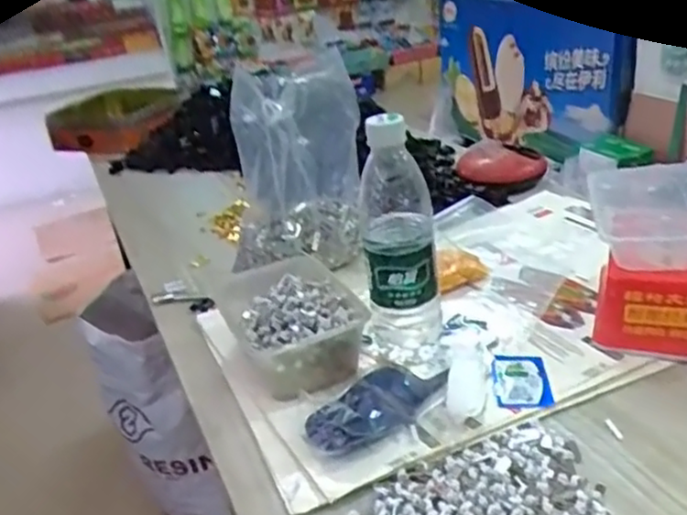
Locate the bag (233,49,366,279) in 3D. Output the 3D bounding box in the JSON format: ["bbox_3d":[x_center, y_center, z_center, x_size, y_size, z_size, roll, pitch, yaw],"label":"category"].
[{"bbox_3d":[-0.050,-0.096,0.747,0.120,0.210,0.097,1,28,13],"label":"bag"}]

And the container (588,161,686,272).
[{"bbox_3d":[0.293,-0.040,0.629,0.107,0.056,0.129,0,27,16],"label":"container"}]

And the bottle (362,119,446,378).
[{"bbox_3d":[0.049,-0.009,0.587,0.067,0.221,0.061,-4,27,4],"label":"bottle"}]

